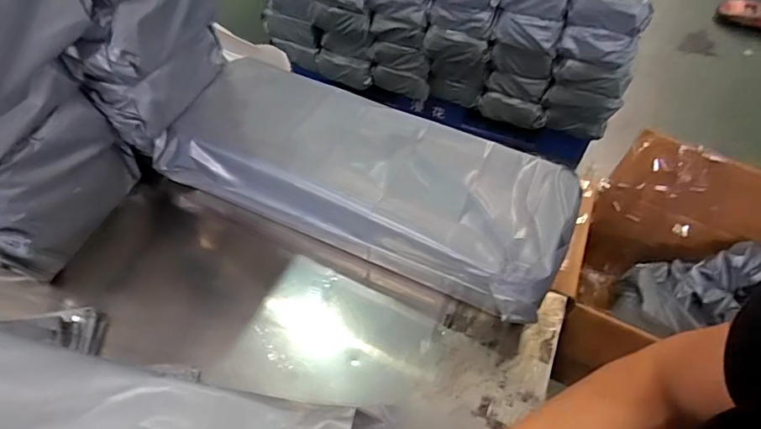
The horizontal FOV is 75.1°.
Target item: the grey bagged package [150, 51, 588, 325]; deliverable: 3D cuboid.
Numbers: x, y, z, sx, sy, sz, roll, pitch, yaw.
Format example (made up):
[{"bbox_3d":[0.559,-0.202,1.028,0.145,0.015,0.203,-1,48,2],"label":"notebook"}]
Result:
[{"bbox_3d":[-0.025,-0.064,0.730,0.588,0.105,0.235,23,55,15],"label":"grey bagged package"}]

